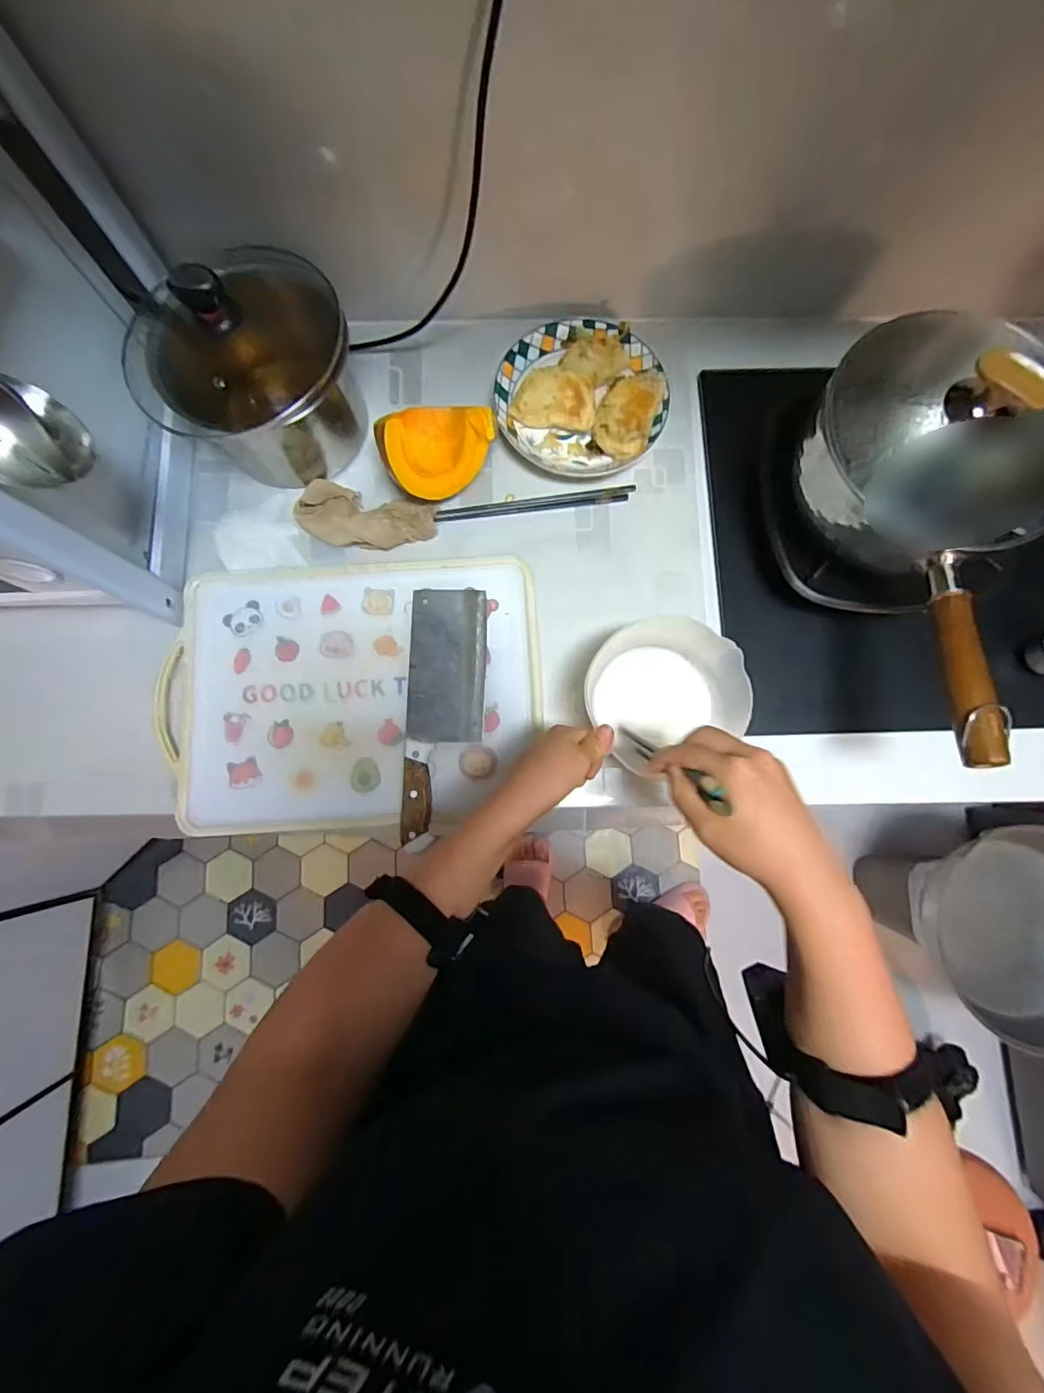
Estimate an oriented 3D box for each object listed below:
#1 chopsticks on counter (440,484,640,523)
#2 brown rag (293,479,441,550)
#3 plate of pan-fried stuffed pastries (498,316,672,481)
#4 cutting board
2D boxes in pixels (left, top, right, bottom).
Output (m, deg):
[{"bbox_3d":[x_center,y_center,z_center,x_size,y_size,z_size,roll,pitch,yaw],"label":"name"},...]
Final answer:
[{"bbox_3d":[0.016,-0.224,0.608,0.231,0.007,0.018,-8,80,-3],"label":"chopsticks on counter"},{"bbox_3d":[-0.176,-0.201,0.590,0.150,0.026,0.071,13,79,1],"label":"brown rag"},{"bbox_3d":[0.067,-0.349,0.611,0.189,0.047,0.179,0,79,-1],"label":"plate of pan-fried stuffed pastries"},{"bbox_3d":[-0.180,-0.008,0.560,0.389,0.016,0.287,-1,79,-1],"label":"cutting board"}]

